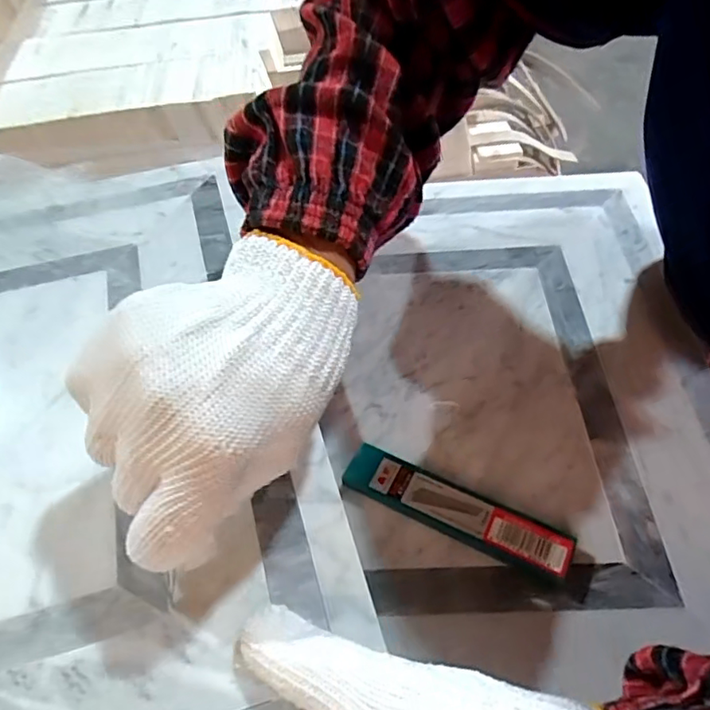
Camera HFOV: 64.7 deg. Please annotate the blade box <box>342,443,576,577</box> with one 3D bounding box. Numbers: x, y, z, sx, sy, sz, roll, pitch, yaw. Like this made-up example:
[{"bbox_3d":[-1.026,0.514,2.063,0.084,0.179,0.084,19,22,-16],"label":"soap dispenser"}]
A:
[{"bbox_3d":[0.048,0.077,0.277,0.111,0.015,0.025,23,57,18],"label":"blade box"}]

